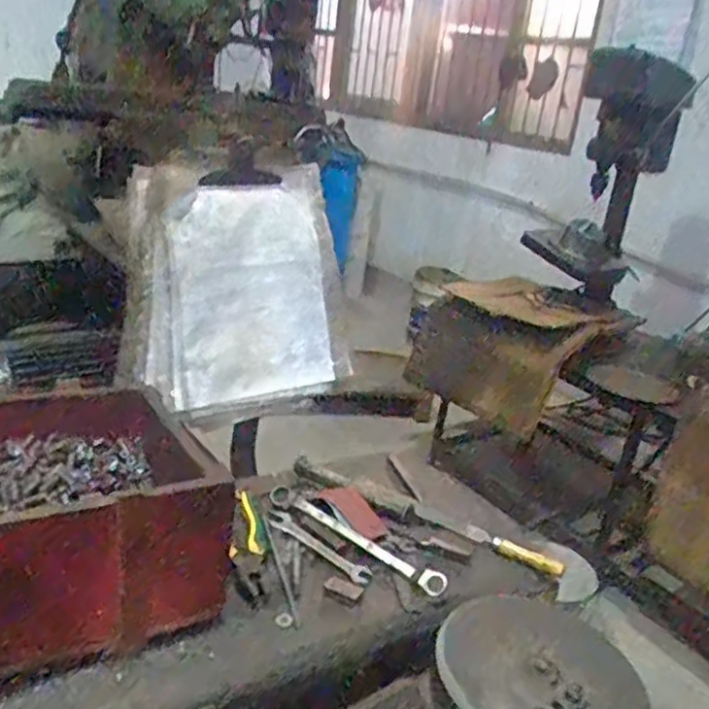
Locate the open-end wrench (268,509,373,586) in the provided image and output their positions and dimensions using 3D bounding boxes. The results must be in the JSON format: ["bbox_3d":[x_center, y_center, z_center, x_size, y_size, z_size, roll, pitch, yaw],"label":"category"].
[{"bbox_3d":[-0.045,0.225,0.833,0.161,0.007,0.029,23,26,36],"label":"open-end wrench"}]

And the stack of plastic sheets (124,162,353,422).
[{"bbox_3d":[-0.146,-0.092,0.954,0.334,0.319,0.071,-12,4,-33],"label":"stack of plastic sheets"}]

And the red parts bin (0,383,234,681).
[{"bbox_3d":[-0.337,0.156,0.696,0.412,0.151,0.290,-8,26,-34],"label":"red parts bin"}]

